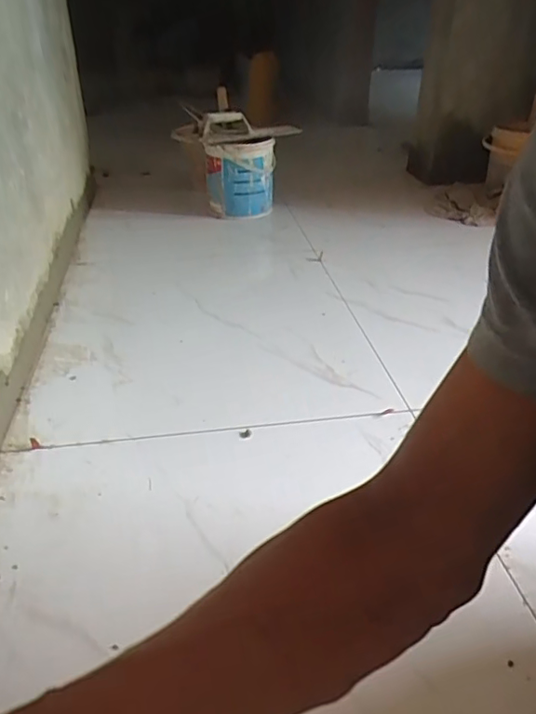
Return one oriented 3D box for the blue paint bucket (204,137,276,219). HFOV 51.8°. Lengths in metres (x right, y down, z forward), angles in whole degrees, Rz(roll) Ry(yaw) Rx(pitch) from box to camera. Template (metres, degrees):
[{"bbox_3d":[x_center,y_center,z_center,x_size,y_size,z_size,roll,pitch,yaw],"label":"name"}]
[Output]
[{"bbox_3d":[-0.075,-0.501,1.533,0.186,0.183,0.187,0,33,-1],"label":"blue paint bucket"}]

